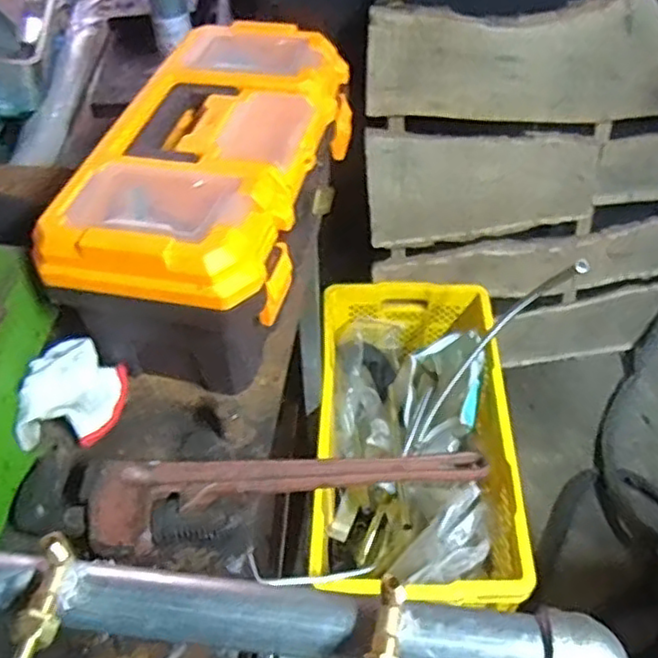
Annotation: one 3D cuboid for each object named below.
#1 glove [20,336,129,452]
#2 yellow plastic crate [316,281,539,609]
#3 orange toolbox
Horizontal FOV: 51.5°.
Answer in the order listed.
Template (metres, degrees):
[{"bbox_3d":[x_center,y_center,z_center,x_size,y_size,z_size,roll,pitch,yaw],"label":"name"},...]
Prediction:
[{"bbox_3d":[-0.246,0.063,0.658,0.067,0.084,0.108,-1,49,1],"label":"glove"},{"bbox_3d":[0.158,0.229,1.306,0.337,0.244,0.647,0,49,2],"label":"yellow plastic crate"},{"bbox_3d":[-0.113,-0.143,0.757,0.205,0.197,0.412,10,50,10],"label":"orange toolbox"}]

